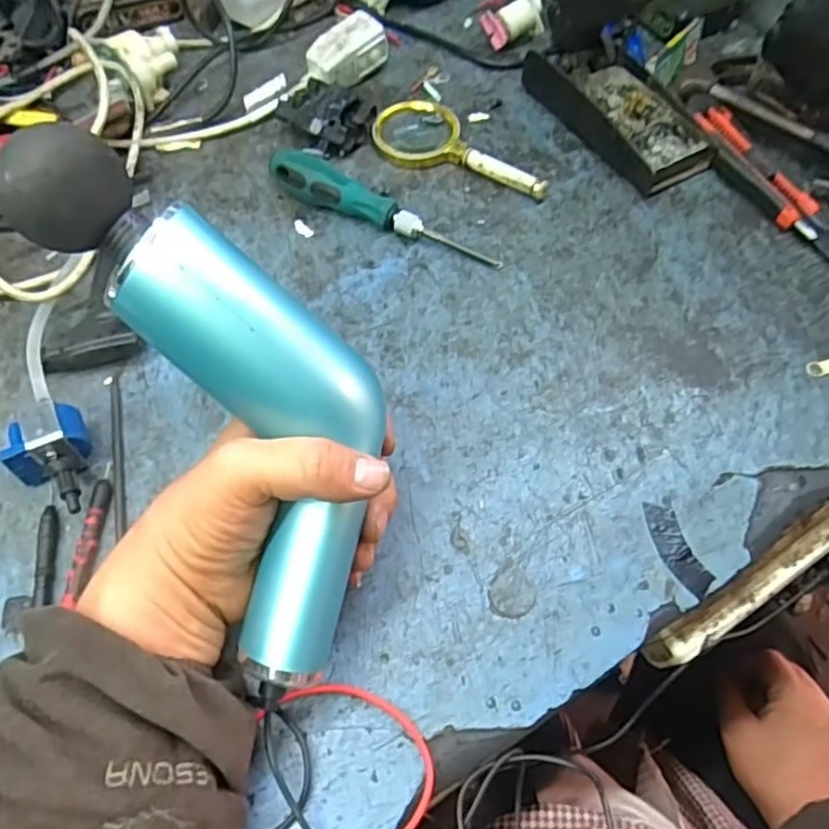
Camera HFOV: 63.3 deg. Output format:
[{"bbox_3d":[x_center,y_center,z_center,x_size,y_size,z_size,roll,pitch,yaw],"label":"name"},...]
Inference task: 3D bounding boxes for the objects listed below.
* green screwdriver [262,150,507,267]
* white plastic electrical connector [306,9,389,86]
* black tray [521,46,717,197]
[{"bbox_3d":[-0.022,-0.144,0.477,0.174,0.031,0.025,23,62,12],"label":"green screwdriver"},{"bbox_3d":[-0.058,-0.299,0.560,0.034,0.041,0.068,41,67,20],"label":"white plastic electrical connector"},{"bbox_3d":[0.164,-0.245,0.539,0.070,0.030,0.155,-28,64,-16],"label":"black tray"}]

